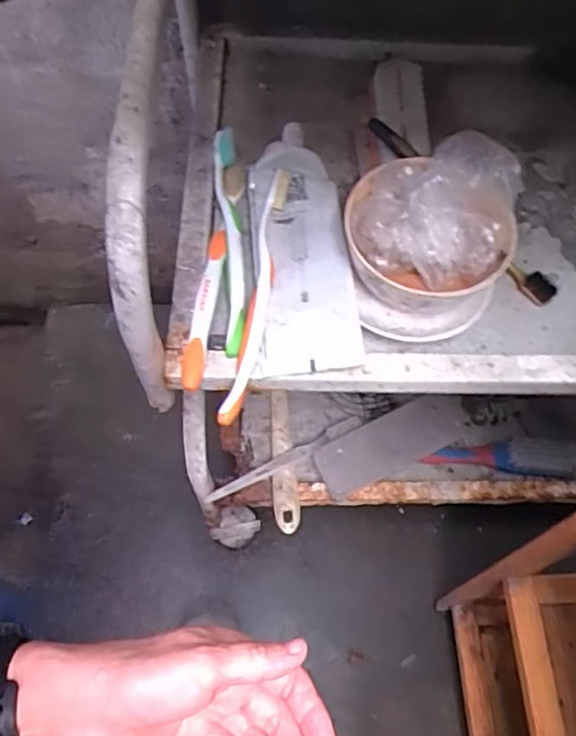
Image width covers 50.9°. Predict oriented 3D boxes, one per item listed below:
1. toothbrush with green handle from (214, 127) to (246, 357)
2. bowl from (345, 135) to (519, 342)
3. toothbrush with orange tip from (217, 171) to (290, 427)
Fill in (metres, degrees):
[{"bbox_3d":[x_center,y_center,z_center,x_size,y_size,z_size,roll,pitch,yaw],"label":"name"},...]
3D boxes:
[{"bbox_3d":[-0.038,-0.090,0.390,0.014,0.017,0.174,-4,61,-5],"label":"toothbrush with green handle"},{"bbox_3d":[0.084,-0.076,0.361,0.094,0.089,0.087,1,61,-2],"label":"bowl"},{"bbox_3d":[-0.019,-0.050,0.370,0.015,0.015,0.179,8,61,2],"label":"toothbrush with orange tip"}]

